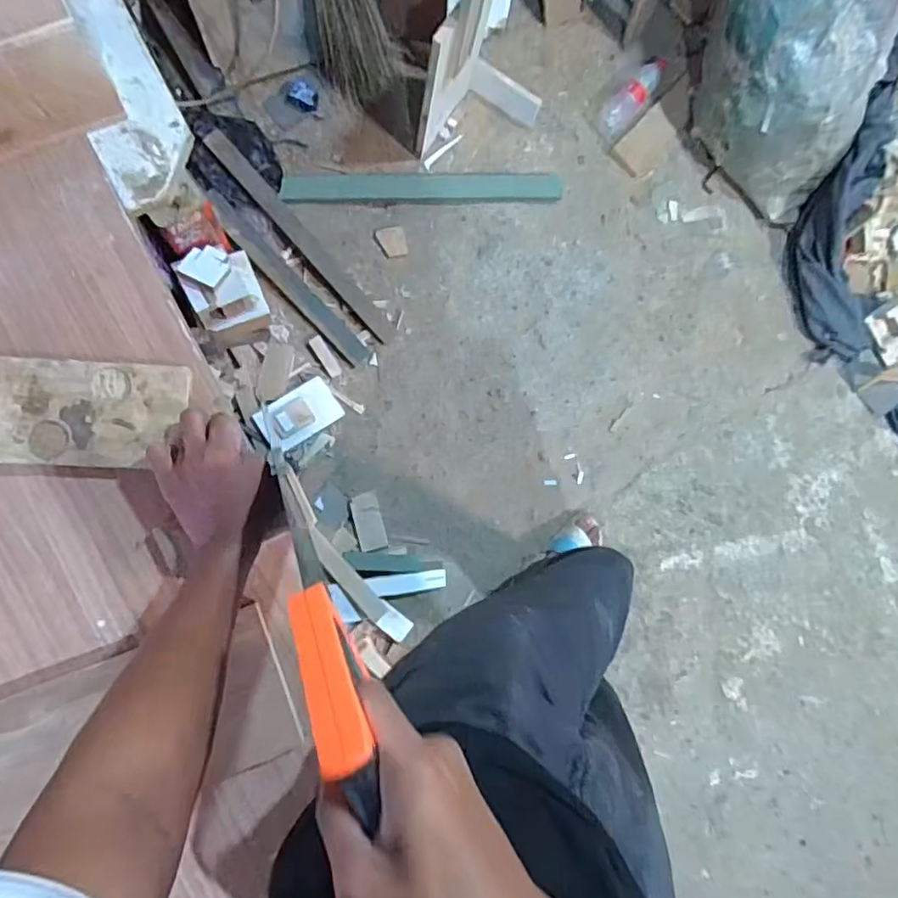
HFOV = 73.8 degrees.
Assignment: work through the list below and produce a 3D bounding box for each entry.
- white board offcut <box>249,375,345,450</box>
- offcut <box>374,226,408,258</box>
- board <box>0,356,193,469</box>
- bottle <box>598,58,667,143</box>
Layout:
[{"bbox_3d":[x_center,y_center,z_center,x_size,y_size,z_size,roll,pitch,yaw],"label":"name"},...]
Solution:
[{"bbox_3d":[-0.317,-0.073,1.272,0.166,0.018,0.102,-35,89,-24],"label":"white board offcut"},{"bbox_3d":[-0.131,-0.471,1.362,0.064,0.004,0.068,-17,87,-9],"label":"offcut"},{"bbox_3d":[-0.359,-0.034,0.526,0.238,0.020,0.096,-1,89,-7],"label":"board"},{"bbox_3d":[0.447,-0.846,1.424,0.077,0.052,0.247,41,81,-3],"label":"bottle"}]

